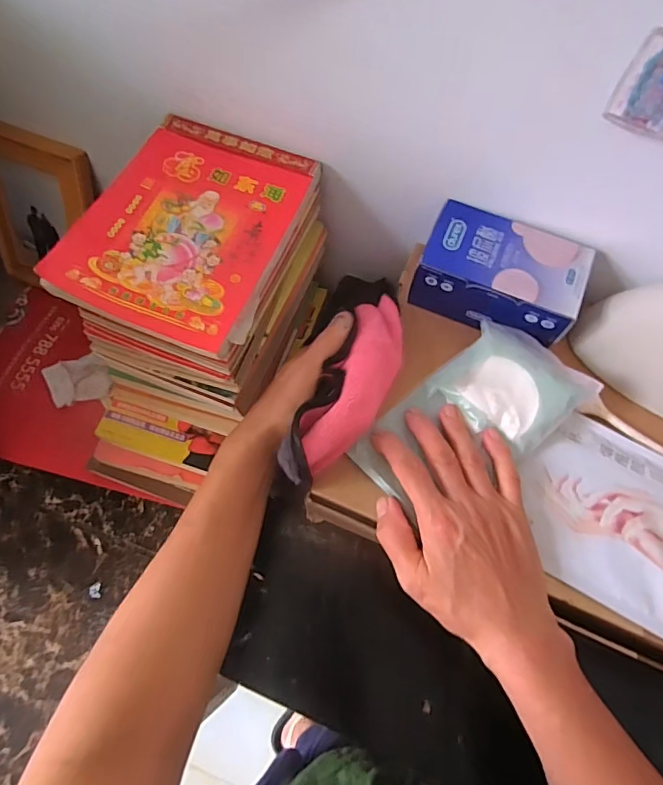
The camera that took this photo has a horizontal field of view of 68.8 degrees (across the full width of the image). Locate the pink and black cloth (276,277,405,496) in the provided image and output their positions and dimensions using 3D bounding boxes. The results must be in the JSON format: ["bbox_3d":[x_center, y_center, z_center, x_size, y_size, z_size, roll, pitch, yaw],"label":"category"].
[{"bbox_3d":[0.011,-0.011,0.376,0.069,0.046,0.211,20,58,6],"label":"pink and black cloth"}]

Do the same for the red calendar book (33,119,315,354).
[{"bbox_3d":[-0.110,-0.133,0.385,0.145,0.021,0.192,20,68,3],"label":"red calendar book"}]

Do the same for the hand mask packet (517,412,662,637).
[{"bbox_3d":[0.218,0.093,0.362,0.148,0.012,0.126,29,69,9],"label":"hand mask packet"}]

